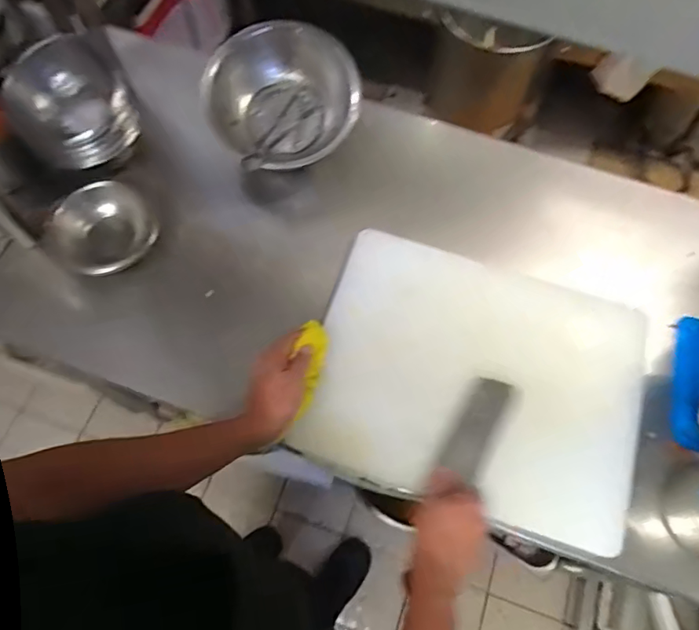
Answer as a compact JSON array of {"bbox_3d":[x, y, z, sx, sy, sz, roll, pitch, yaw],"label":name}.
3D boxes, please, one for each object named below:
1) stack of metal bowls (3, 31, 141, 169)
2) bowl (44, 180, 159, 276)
[{"bbox_3d":[-0.387,-0.291,0.726,0.147,0.106,0.138,-34,72,-13],"label":"stack of metal bowls"},{"bbox_3d":[-0.352,-0.124,0.746,0.117,0.059,0.140,9,68,3],"label":"bowl"}]

